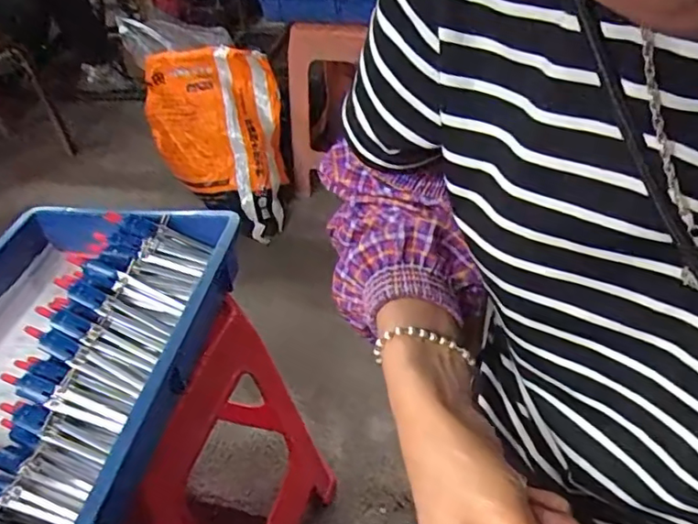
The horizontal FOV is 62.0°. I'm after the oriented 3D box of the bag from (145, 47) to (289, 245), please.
[{"bbox_3d":[-0.336,-0.301,1.503,0.333,0.489,0.099,-5,2,-12],"label":"bag"}]

